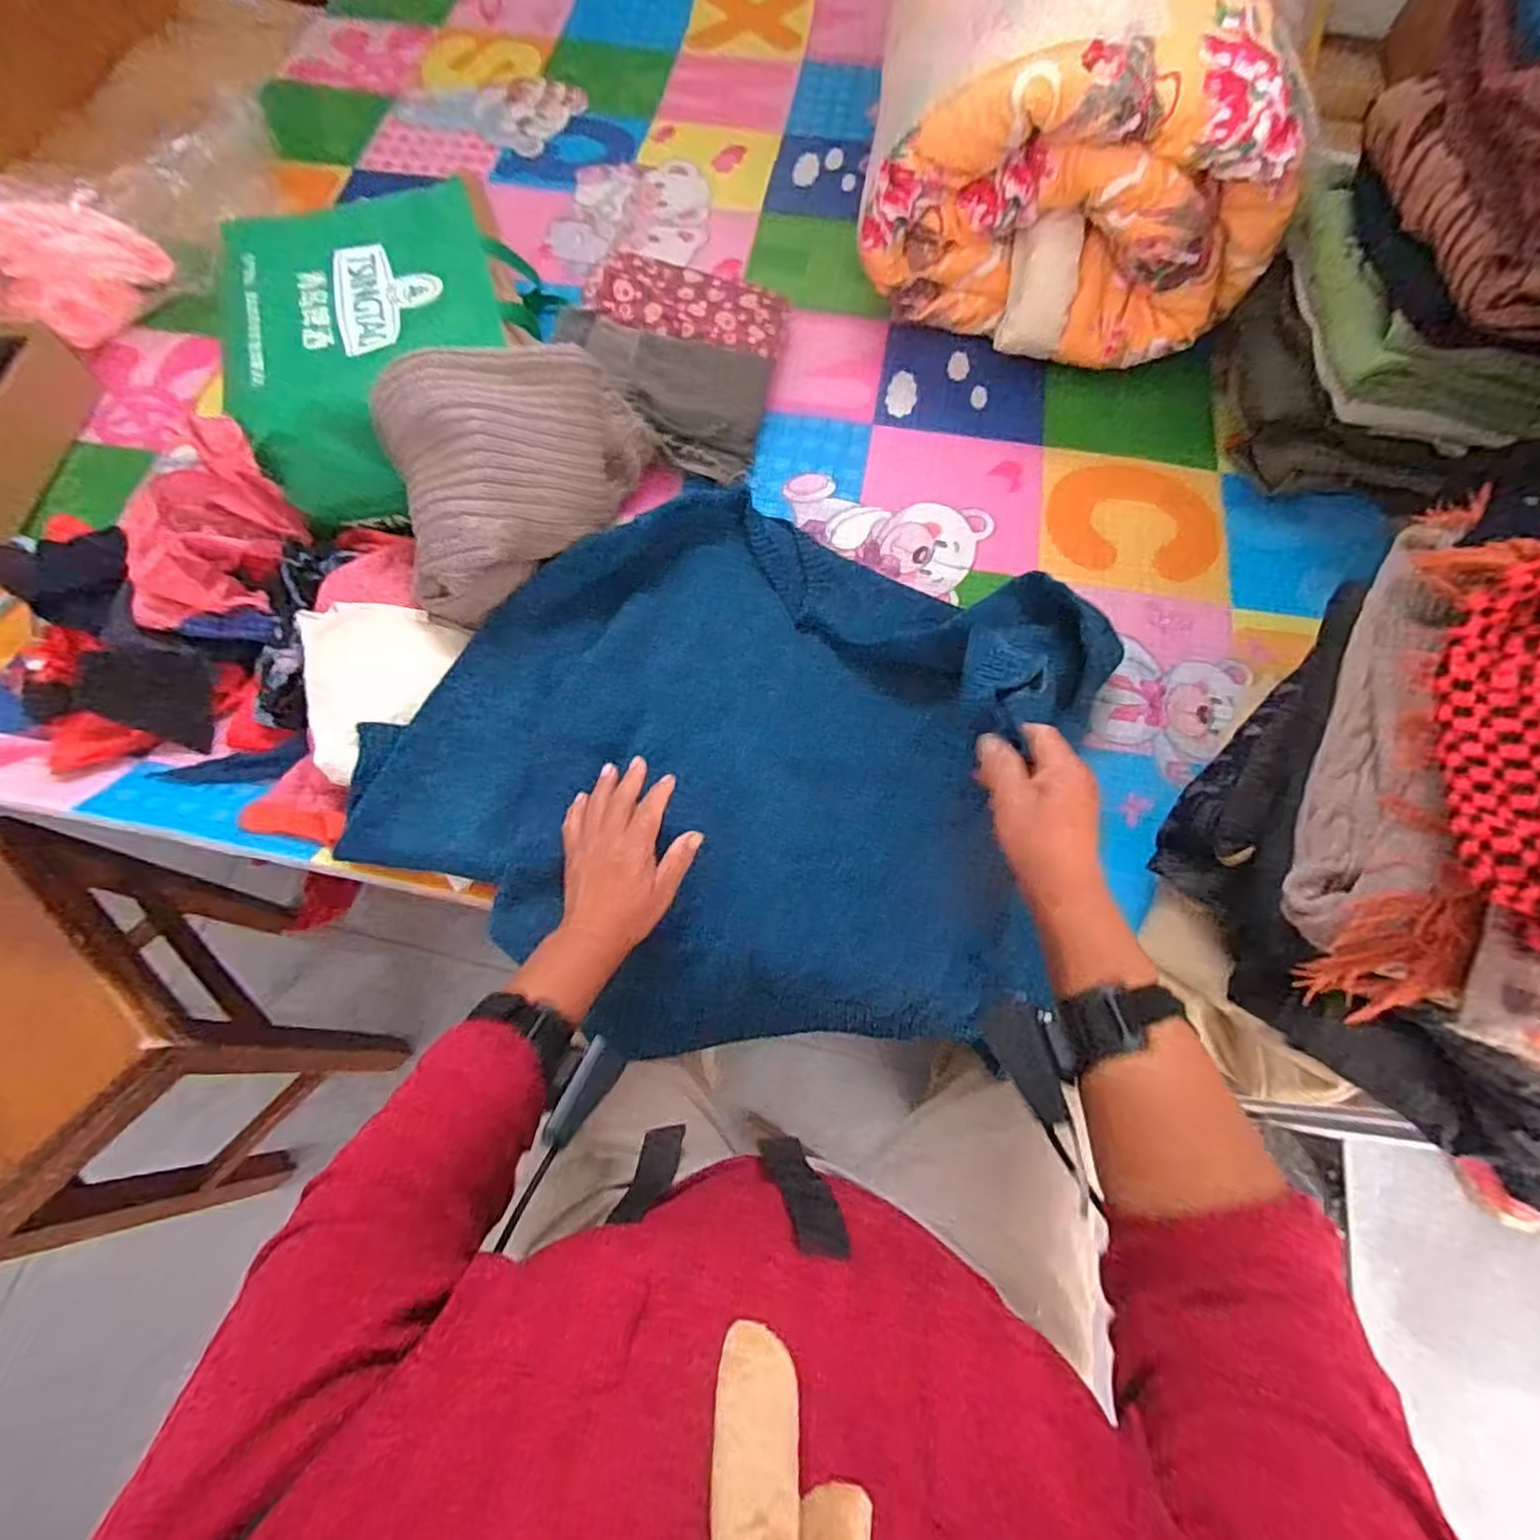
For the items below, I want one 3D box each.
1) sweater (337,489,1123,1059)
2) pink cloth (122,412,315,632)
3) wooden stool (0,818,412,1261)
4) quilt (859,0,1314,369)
[{"bbox_3d":[-0.011,-0.015,0.627,0.539,0.088,0.491,26,71,11],"label":"sweater"},{"bbox_3d":[-0.524,-0.237,0.665,0.116,0.066,0.210,-4,68,-1],"label":"pink cloth"},{"bbox_3d":[-0.710,0.296,0.813,0.361,0.425,0.262,39,74,15],"label":"wooden stool"},{"bbox_3d":[0.360,-0.809,0.821,0.431,0.297,0.608,10,69,5],"label":"quilt"}]

